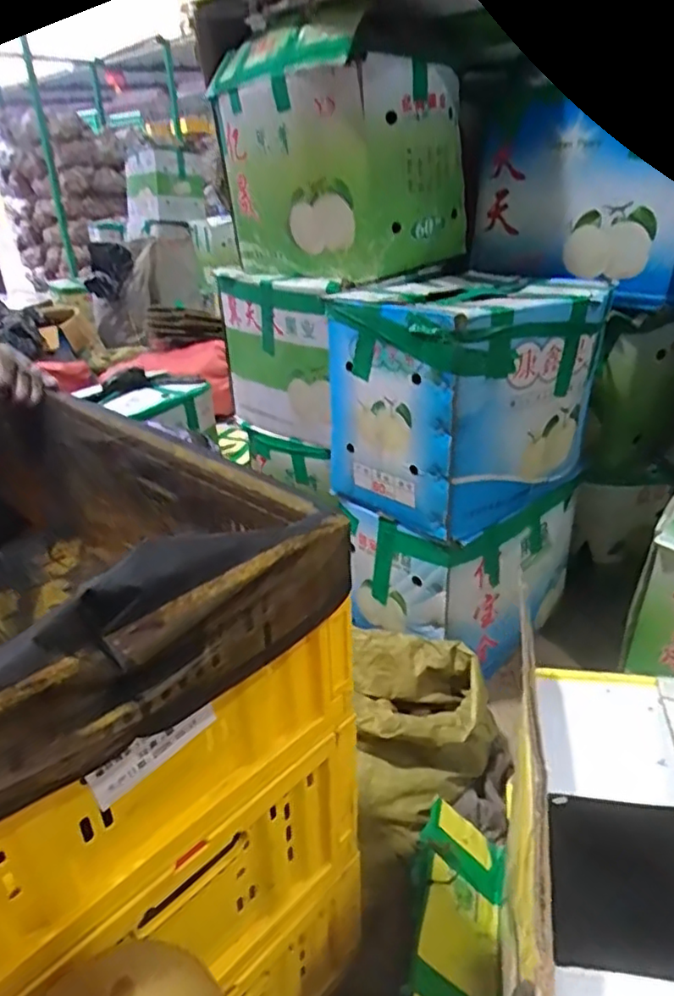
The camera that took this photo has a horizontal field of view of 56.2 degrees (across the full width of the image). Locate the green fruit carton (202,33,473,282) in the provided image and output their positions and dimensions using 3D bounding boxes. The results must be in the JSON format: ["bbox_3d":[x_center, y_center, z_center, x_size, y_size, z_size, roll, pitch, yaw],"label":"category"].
[{"bbox_3d":[0.006,-0.714,1.357,0.319,0.412,0.445,-23,33,-34],"label":"green fruit carton"}]

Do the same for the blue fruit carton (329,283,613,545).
[{"bbox_3d":[0.218,-0.181,1.118,0.387,0.342,0.299,-19,31,-28],"label":"blue fruit carton"}]

